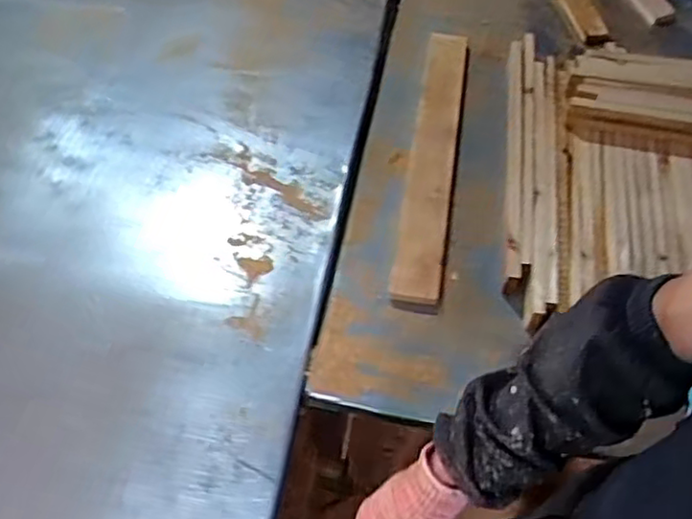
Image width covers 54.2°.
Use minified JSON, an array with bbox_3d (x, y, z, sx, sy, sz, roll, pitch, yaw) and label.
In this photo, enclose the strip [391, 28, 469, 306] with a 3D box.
[{"bbox_3d":[0.145,-0.182,1.098,0.069,0.015,0.561,8,57,7],"label":"strip"}]

